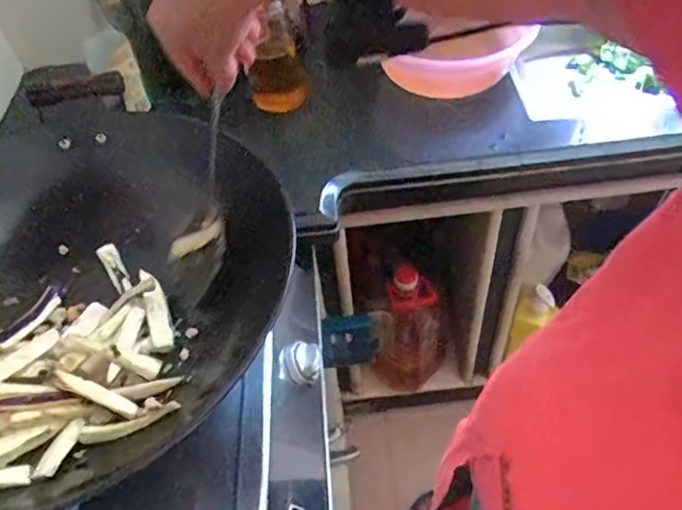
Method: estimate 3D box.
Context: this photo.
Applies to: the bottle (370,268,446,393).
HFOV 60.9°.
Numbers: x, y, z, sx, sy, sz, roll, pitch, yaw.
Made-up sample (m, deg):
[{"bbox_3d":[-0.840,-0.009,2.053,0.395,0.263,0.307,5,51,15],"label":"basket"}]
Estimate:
[{"bbox_3d":[0.143,0.154,1.245,0.152,0.338,0.100,-1,37,-3],"label":"bottle"}]

